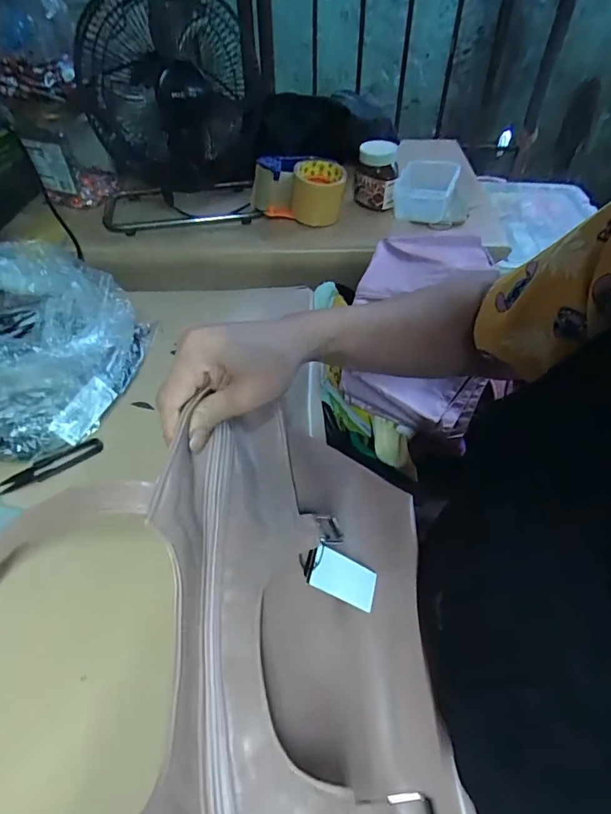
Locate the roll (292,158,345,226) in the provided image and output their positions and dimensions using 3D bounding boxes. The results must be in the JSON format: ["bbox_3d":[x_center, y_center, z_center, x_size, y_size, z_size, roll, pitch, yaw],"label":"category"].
[{"bbox_3d":[0.025,-0.374,0.807,0.087,0.078,0.075,9,49,8],"label":"roll"}]

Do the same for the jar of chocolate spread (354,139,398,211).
[{"bbox_3d":[0.123,-0.405,0.821,0.068,0.105,0.057,2,48,2],"label":"jar of chocolate spread"}]

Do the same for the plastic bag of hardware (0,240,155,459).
[{"bbox_3d":[-0.313,-0.083,0.493,0.238,0.136,0.259,2,48,2],"label":"plastic bag of hardware"}]

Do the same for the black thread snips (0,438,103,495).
[{"bbox_3d":[-0.252,0.058,0.460,0.099,0.007,0.025,-27,53,-22],"label":"black thread snips"}]

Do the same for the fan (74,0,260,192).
[{"bbox_3d":[-0.222,-0.505,0.783,0.265,0.309,0.225,-13,49,-11],"label":"fan"}]

